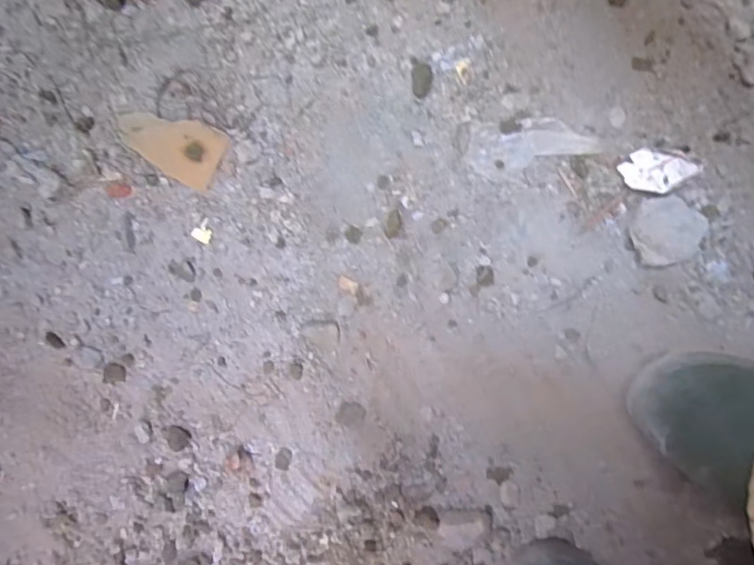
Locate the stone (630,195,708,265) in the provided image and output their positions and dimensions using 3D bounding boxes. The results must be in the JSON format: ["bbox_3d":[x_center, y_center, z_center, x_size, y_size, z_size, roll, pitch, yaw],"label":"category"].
[{"bbox_3d":[0.239,-0.042,0.444,0.055,0.014,0.055,1,96,5],"label":"stone"}]

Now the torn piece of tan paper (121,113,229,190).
[{"bbox_3d":[-0.194,-0.132,0.507,0.099,0.010,0.057,27,98,2],"label":"torn piece of tan paper"}]

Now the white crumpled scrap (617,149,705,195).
[{"bbox_3d":[0.234,-0.090,0.445,0.060,0.014,0.035,18,97,3],"label":"white crumpled scrap"}]

